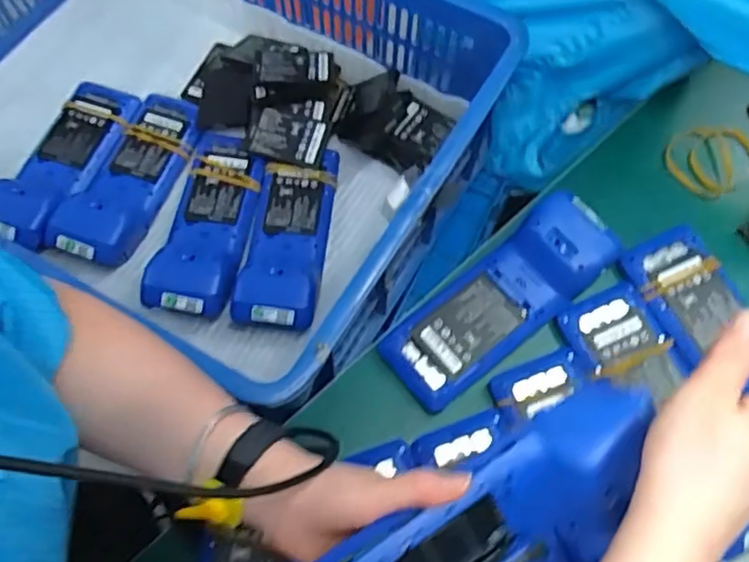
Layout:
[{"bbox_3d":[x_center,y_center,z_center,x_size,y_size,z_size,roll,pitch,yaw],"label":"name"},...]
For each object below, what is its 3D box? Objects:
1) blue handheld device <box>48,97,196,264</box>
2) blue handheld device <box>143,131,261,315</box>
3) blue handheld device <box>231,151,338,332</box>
[{"bbox_3d":[-0.264,-0.120,0.698,0.085,0.042,0.221,20,69,8],"label":"blue handheld device"},{"bbox_3d":[-0.174,-0.068,0.672,0.079,0.044,0.223,5,68,2],"label":"blue handheld device"},{"bbox_3d":[-0.090,-0.052,0.670,0.080,0.052,0.209,6,68,2],"label":"blue handheld device"}]

